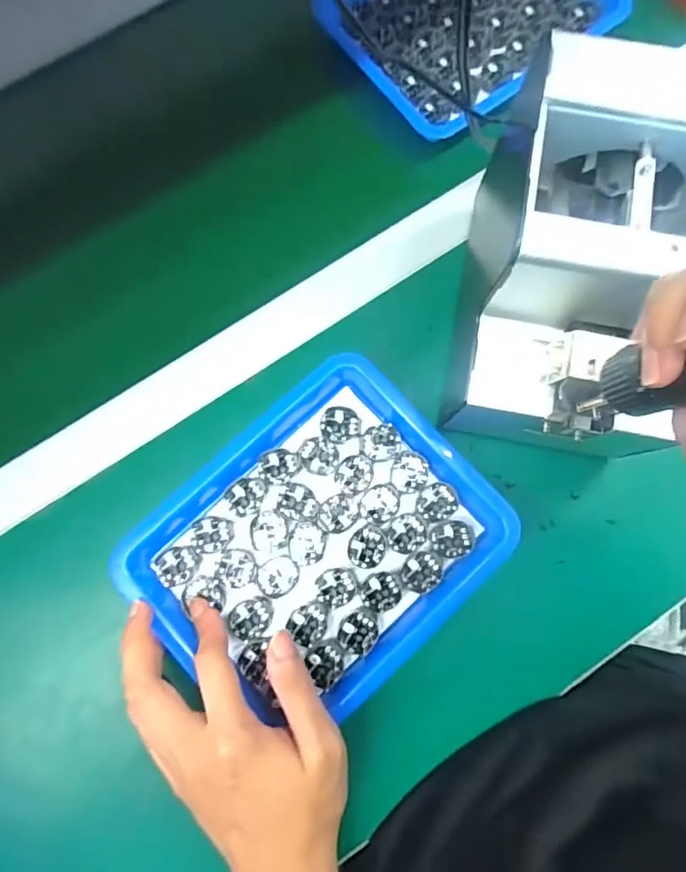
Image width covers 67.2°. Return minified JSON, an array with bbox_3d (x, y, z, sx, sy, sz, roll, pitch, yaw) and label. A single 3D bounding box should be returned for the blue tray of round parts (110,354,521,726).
[{"bbox_3d":[-0.014,0.070,0.338,0.215,0.022,0.179,-41,81,-8],"label":"blue tray of round parts"}]

